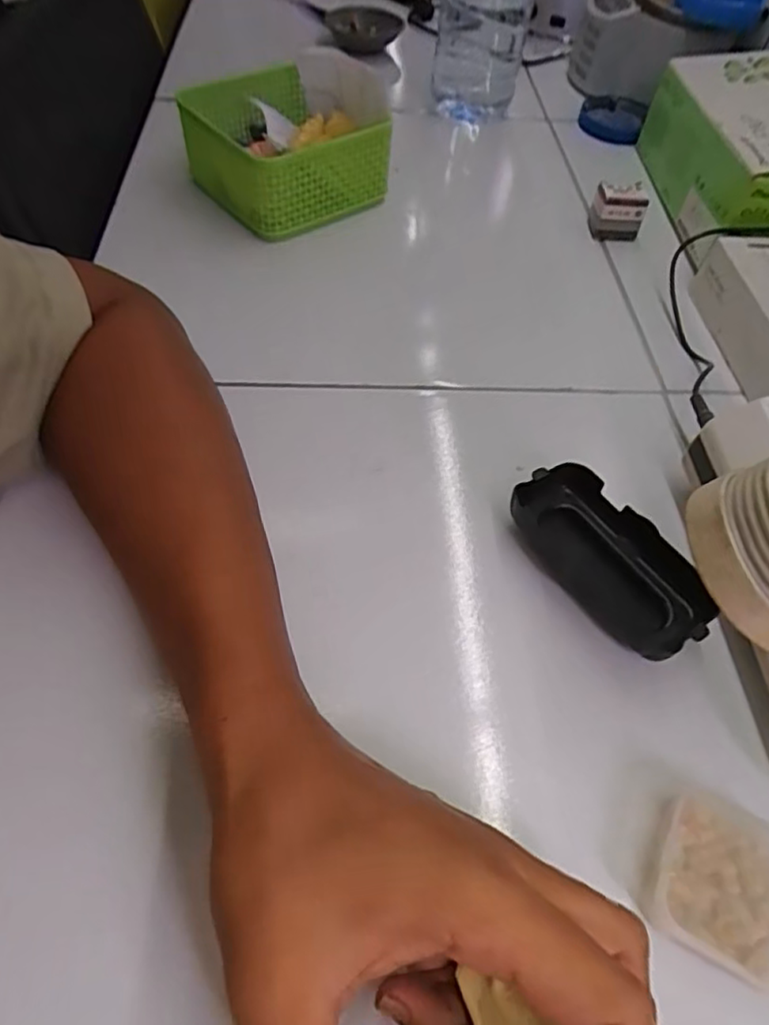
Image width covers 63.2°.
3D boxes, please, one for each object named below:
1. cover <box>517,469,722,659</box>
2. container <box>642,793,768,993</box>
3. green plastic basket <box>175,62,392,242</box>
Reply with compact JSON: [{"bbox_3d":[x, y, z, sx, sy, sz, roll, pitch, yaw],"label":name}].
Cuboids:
[{"bbox_3d":[0.117,0.025,0.327,0.052,0.029,0.108,-29,63,-23],"label":"cover"},{"bbox_3d":[0.136,0.145,0.245,0.063,0.019,0.059,27,58,12],"label":"container"},{"bbox_3d":[-0.082,-0.300,0.510,0.133,0.058,0.151,-32,65,-24],"label":"green plastic basket"}]

